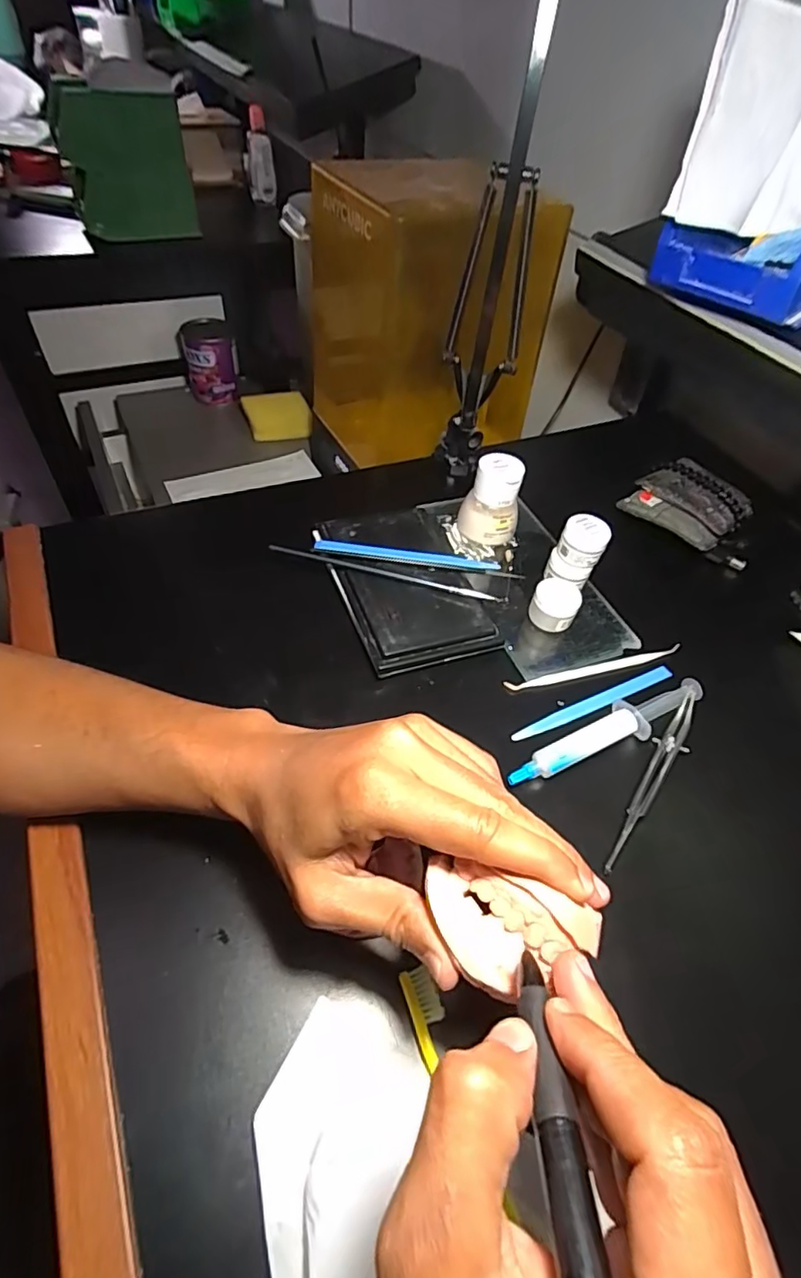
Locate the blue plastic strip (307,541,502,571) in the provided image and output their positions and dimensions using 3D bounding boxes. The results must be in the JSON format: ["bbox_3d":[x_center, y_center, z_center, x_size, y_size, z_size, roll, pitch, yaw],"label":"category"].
[{"bbox_3d":[0.007,-0.065,0.434,0.143,0.010,0.012,3,50,-4],"label":"blue plastic strip"}]

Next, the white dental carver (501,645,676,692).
[{"bbox_3d":[0.140,0.022,0.406,0.140,0.005,0.008,-10,53,-14],"label":"white dental carver"}]

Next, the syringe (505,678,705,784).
[{"bbox_3d":[0.136,0.060,0.367,0.159,0.013,0.026,-21,56,-22],"label":"syringe"}]

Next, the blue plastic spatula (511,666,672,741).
[{"bbox_3d":[0.134,0.043,0.387,0.135,0.004,0.012,-19,55,-20],"label":"blue plastic spatula"}]

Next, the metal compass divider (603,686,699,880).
[{"bbox_3d":[0.160,0.085,0.351,0.015,0.006,0.145,31,54,18],"label":"metal compass divider"}]

